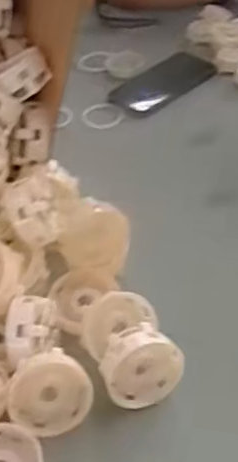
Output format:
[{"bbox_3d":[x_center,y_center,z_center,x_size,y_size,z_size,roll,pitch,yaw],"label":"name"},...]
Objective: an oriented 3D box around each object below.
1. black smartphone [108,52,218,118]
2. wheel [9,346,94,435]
[{"bbox_3d":[0.064,-0.224,0.903,0.164,0.010,0.080,-35,51,-26],"label":"black smartphone"},{"bbox_3d":[-0.054,0.131,0.491,0.069,0.063,0.025,-13,18,-24],"label":"wheel"}]

